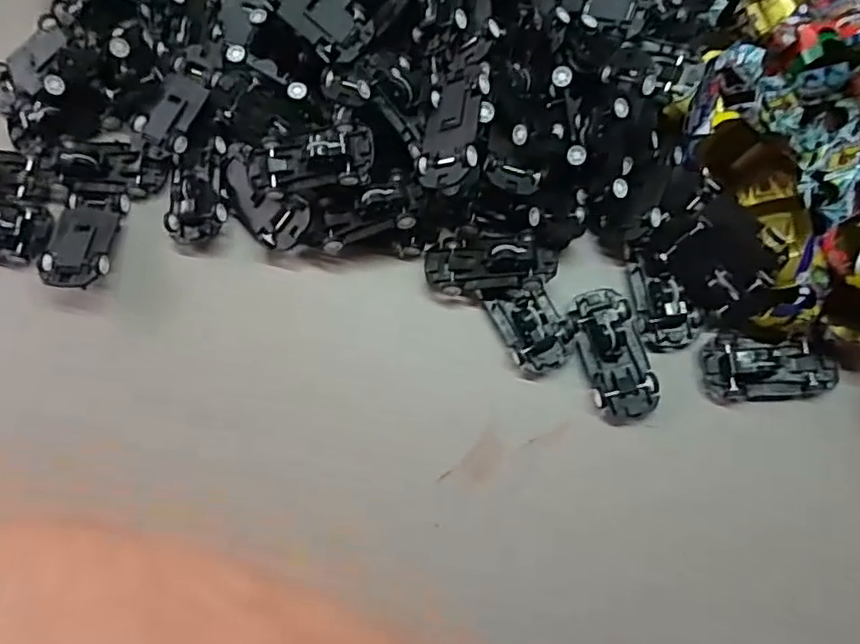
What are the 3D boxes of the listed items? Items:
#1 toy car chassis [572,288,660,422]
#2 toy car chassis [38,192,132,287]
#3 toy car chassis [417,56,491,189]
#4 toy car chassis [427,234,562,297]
[{"bbox_3d":[0.090,0.014,0.303,0.030,0.011,0.064,-12,76,-3],"label":"toy car chassis"},{"bbox_3d":[-0.175,-0.040,0.317,0.032,0.011,0.053,4,60,-1],"label":"toy car chassis"},{"bbox_3d":[0.014,-0.097,0.303,0.031,0.013,0.073,-1,71,38],"label":"toy car chassis"},{"bbox_3d":[0.030,-0.028,0.311,0.063,0.013,0.029,0,75,13],"label":"toy car chassis"}]

